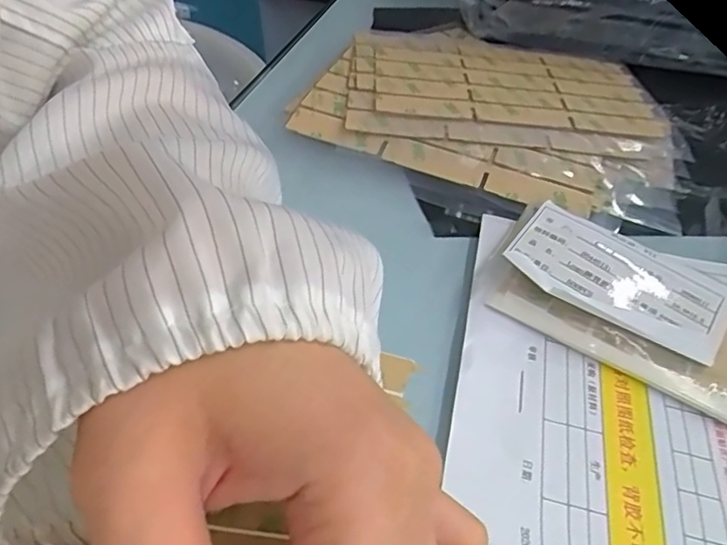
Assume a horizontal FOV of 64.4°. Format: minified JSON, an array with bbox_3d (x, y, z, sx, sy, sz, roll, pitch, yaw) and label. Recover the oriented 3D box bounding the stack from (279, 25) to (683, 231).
[{"bbox_3d":[0.090,-0.110,0.383,0.233,0.024,0.169,19,48,11],"label":"stack"}]

